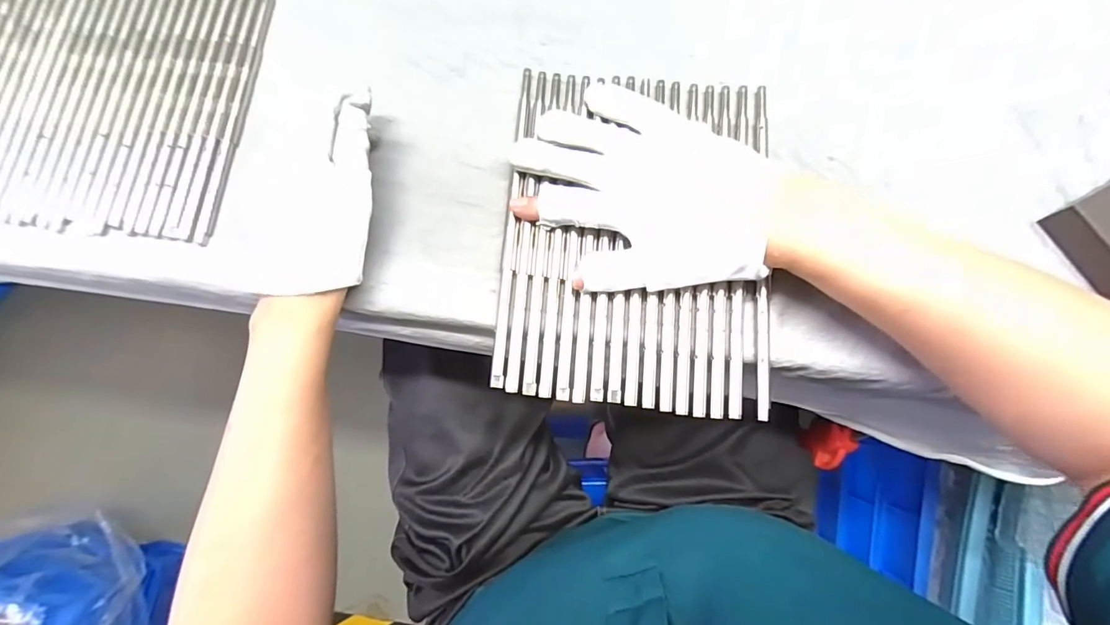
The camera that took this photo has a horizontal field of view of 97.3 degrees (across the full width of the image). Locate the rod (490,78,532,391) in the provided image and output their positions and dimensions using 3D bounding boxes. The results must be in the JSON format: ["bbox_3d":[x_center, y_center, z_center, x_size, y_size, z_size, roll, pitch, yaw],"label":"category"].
[{"bbox_3d":[-0.027,-0.059,0.313,0.007,0.004,0.211,4,80,4],"label":"rod"}]

